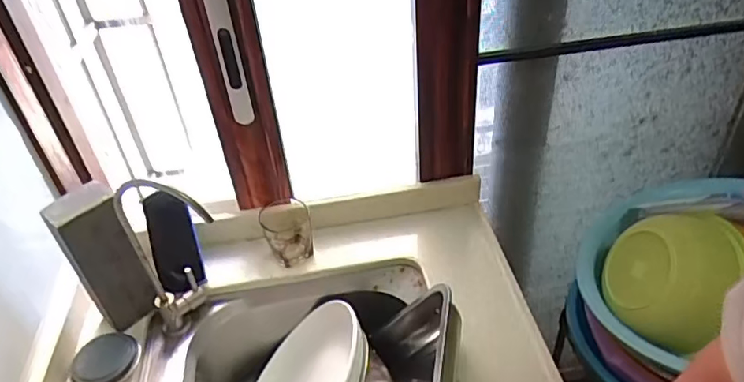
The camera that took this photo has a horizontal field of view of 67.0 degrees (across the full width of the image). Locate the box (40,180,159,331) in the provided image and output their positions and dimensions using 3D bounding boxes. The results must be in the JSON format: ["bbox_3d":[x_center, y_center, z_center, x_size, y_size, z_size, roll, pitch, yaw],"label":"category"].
[{"bbox_3d":[-0.339,0.086,0.720,0.074,0.188,0.060,-31,47,-28],"label":"box"}]

